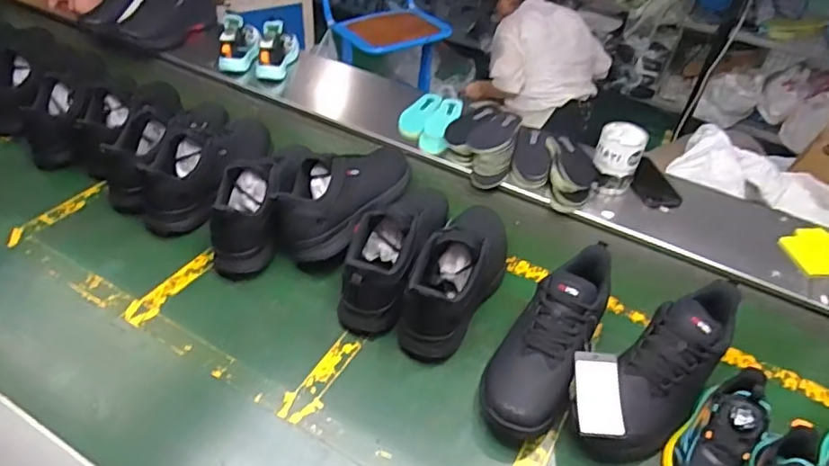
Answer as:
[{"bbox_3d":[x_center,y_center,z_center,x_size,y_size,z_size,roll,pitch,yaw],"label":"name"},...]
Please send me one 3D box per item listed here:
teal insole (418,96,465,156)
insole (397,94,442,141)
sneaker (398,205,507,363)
[{"bbox_3d":[0.061,-0.247,1.241,0.062,0.021,0.212,16,46,7],"label":"teal insole"},{"bbox_3d":[0.010,-0.276,1.291,0.073,0.031,0.202,17,41,12],"label":"insole"},{"bbox_3d":[0.076,0.058,0.866,0.115,0.155,0.275,25,46,18],"label":"sneaker"}]

